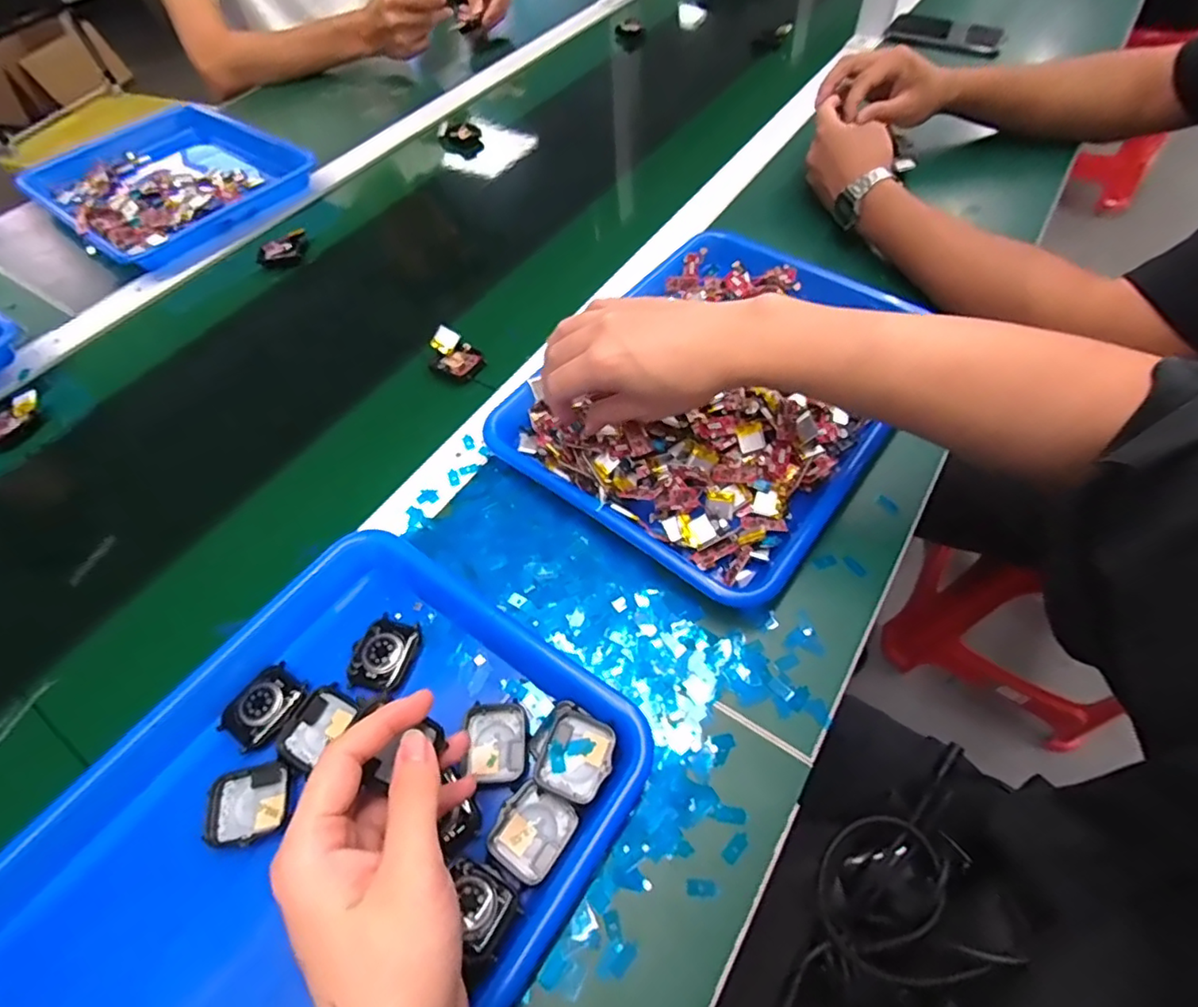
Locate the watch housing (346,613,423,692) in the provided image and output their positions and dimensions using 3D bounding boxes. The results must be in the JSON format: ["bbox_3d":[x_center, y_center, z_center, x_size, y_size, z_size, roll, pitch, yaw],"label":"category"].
[{"bbox_3d":[-0.137,0.095,0.369,0.036,0.012,0.045,12,58,11],"label":"watch housing"}]

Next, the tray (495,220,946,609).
[{"bbox_3d":[0.097,-0.096,0.467,0.250,0.051,0.324,30,63,20],"label":"tray"}]

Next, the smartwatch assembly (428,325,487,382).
[{"bbox_3d":[-0.131,-0.132,0.517,0.038,0.020,0.053,-39,63,-21],"label":"smartwatch assembly"}]

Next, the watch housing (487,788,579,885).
[{"bbox_3d":[-0.035,0.175,0.311,0.036,0.009,0.041,29,62,20],"label":"watch housing"}]

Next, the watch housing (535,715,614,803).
[{"bbox_3d":[-0.012,0.142,0.325,0.038,0.014,0.041,20,60,15],"label":"watch housing"}]

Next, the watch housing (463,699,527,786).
[{"bbox_3d":[-0.059,0.137,0.335,0.035,0.005,0.044,-8,57,-2],"label":"watch housing"}]

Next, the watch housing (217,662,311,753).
[{"bbox_3d":[-0.203,0.122,0.350,0.035,0.008,0.046,25,61,18],"label":"watch housing"}]

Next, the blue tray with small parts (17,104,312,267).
[{"bbox_3d":[-0.534,-0.406,0.717,0.328,0.038,0.250,35,65,23],"label":"blue tray with small parts"}]

